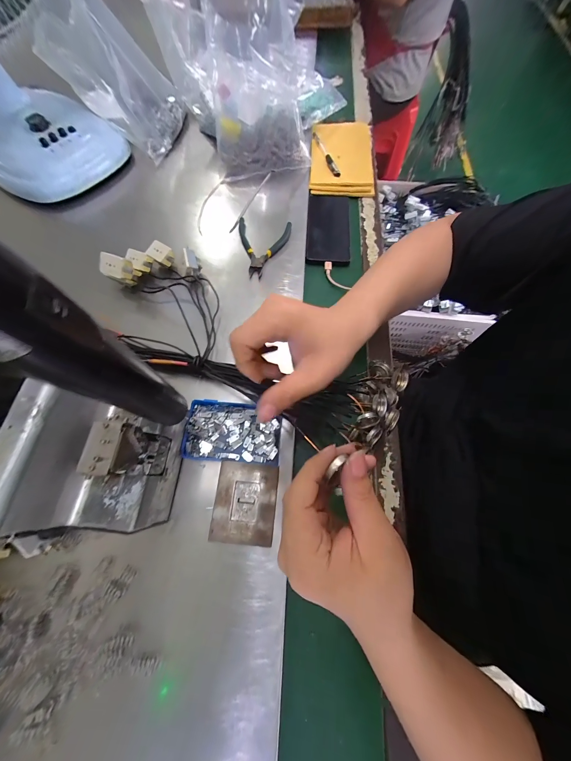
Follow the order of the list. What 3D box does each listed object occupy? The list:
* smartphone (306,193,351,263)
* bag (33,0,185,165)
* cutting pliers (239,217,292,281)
[{"bbox_3d":[0.079,-0.283,0.474,0.076,0.011,0.172,4,69,0],"label":"smartphone"},{"bbox_3d":[-0.301,-0.559,0.462,0.192,0.163,0.148,24,70,7],"label":"bag"},{"bbox_3d":[-0.039,-0.219,0.425,0.088,0.011,0.119,6,69,0],"label":"cutting pliers"}]

